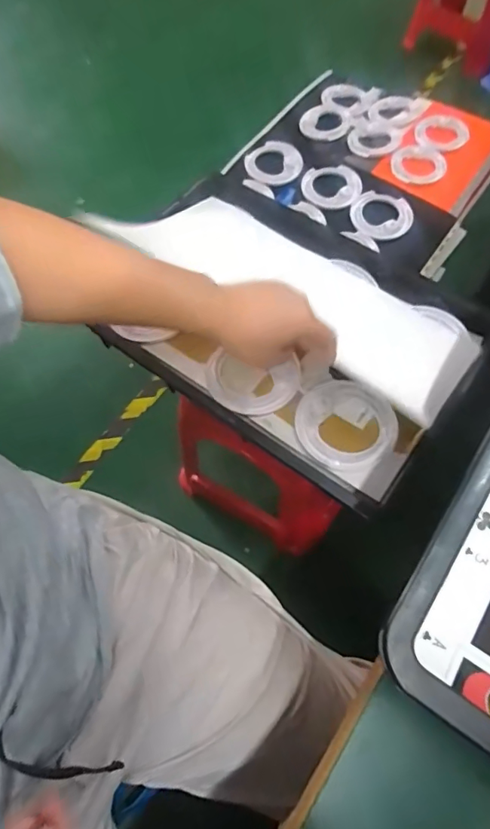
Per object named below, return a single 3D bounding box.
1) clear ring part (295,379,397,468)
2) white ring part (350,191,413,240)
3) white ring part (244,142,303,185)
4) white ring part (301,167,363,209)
[{"bbox_3d":[0.137,0.009,0.651,0.128,0.025,0.122,-1,65,1],"label":"clear ring part"},{"bbox_3d":[0.306,-0.450,1.072,0.128,0.010,0.130,-1,65,1],"label":"white ring part"},{"bbox_3d":[0.070,-0.612,1.160,0.136,0.025,0.132,1,65,2],"label":"white ring part"},{"bbox_3d":[0.202,-0.532,1.118,0.136,0.013,0.136,-1,65,1],"label":"white ring part"}]

